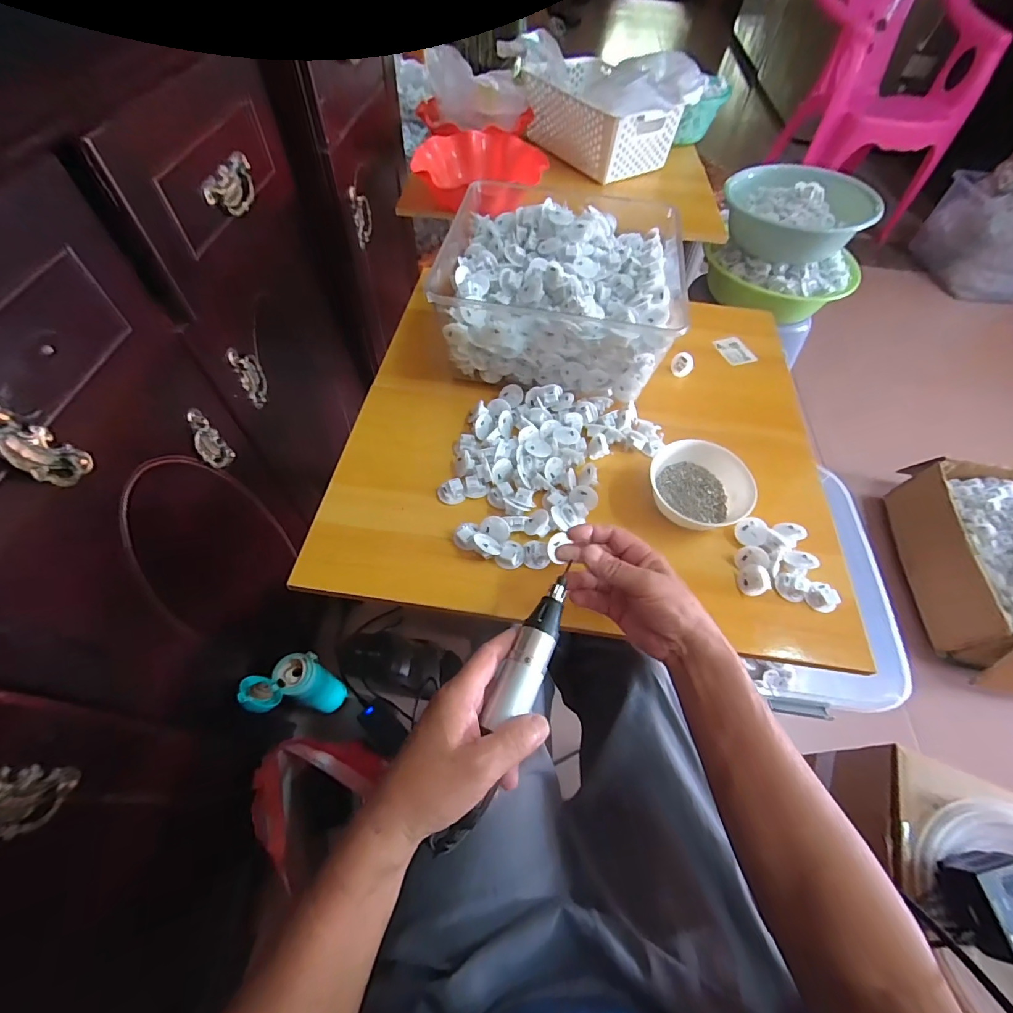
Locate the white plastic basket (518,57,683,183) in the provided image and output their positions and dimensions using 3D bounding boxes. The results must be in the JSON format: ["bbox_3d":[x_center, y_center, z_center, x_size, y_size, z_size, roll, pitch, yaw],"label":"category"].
[{"bbox_3d":[0.180,-0.777,0.919,0.180,0.107,0.280,-30,64,-21],"label":"white plastic basket"}]

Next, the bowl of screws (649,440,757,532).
[{"bbox_3d":[0.227,-0.018,0.539,0.112,0.054,0.119,2,57,-3],"label":"bowl of screws"}]

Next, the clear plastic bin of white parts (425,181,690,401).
[{"bbox_3d":[0.077,-0.323,0.655,0.310,0.126,0.335,13,57,4],"label":"clear plastic bin of white parts"}]

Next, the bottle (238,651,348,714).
[{"bbox_3d":[-0.347,0.309,0.767,0.101,0.239,0.070,-25,62,-19],"label":"bottle"}]

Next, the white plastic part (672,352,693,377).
[{"bbox_3d":[0.267,-0.214,0.682,0.016,0.035,0.034,-16,96,-34],"label":"white plastic part"}]

